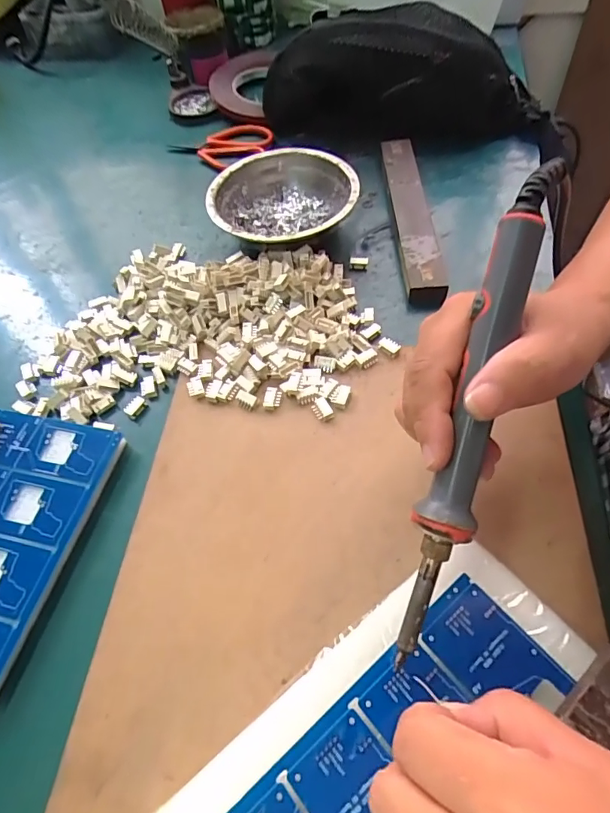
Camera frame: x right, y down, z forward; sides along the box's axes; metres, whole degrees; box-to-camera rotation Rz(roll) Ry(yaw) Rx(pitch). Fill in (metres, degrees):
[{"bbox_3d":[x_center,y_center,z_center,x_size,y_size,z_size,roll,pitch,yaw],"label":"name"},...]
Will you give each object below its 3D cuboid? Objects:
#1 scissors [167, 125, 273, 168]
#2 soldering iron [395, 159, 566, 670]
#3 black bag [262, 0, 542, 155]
[{"bbox_3d":[-0.088,-0.272,0.501,0.108,0.016,0.047,-10,57,-2],"label":"scissors"},{"bbox_3d":[0.071,0.004,0.206,0.021,0.023,0.222,14,95,13],"label":"soldering iron"},{"bbox_3d":[0.087,-0.312,0.461,0.251,0.099,0.071,-7,57,0],"label":"black bag"}]

